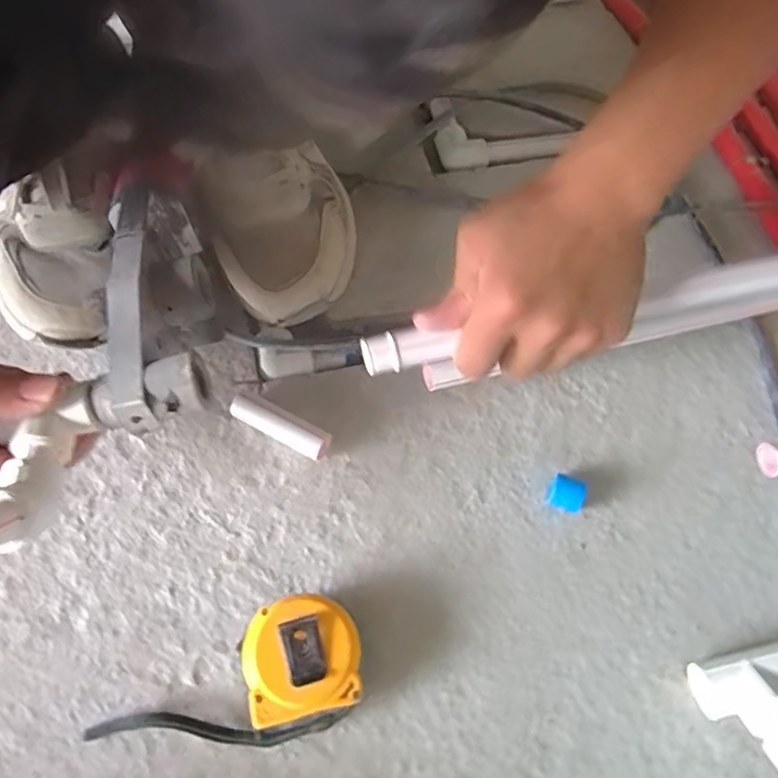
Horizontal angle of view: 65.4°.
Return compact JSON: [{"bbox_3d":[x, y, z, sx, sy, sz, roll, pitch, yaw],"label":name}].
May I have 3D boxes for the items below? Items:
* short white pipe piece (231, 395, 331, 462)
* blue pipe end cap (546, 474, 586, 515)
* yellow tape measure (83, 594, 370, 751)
[{"bbox_3d":[-0.075,0.026,0.419,0.072,0.023,0.019,28,64,11],"label":"short white pipe piece"},{"bbox_3d":[0.118,0.071,0.403,0.022,0.024,0.018,19,63,7],"label":"blue pipe end cap"},{"bbox_3d":[-0.084,0.175,0.333,0.149,0.041,0.073,-31,68,-17],"label":"yellow tape measure"}]

